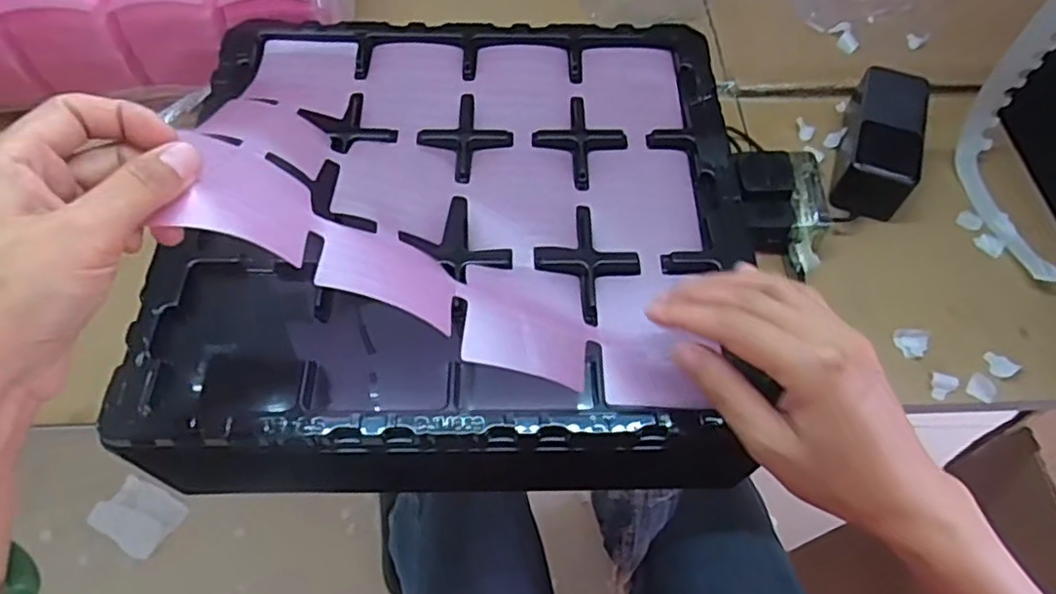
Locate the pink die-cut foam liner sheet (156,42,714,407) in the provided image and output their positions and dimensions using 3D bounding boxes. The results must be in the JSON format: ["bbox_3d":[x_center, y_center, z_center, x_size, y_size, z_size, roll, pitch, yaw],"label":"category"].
[{"bbox_3d":[-0.040,-0.095,0.401,0.305,0.114,0.289,0,58,-1],"label":"pink die-cut foam liner sheet"}]

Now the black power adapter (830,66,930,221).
[{"bbox_3d":[0.306,-0.133,0.573,0.056,0.047,0.144,19,60,11],"label":"black power adapter"}]

